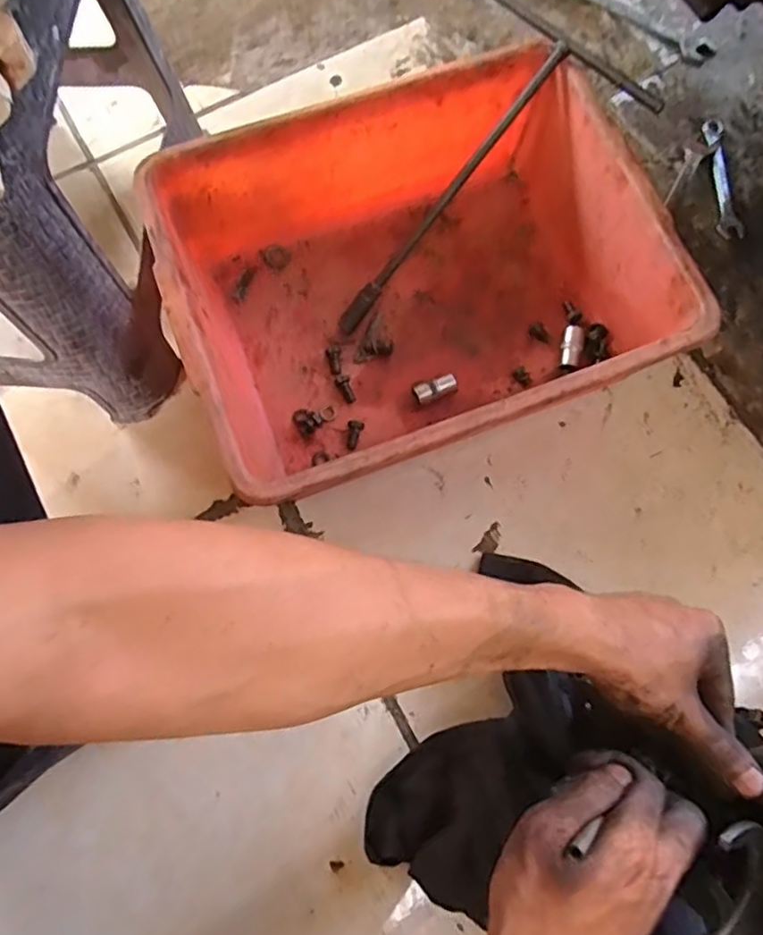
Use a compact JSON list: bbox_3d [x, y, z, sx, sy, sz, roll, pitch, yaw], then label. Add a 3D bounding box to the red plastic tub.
[{"bbox_3d":[0.030,-0.154,0.549,0.386,0.126,0.305,-22,74,-5],"label":"red plastic tub"}]

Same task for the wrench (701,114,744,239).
[{"bbox_3d":[0.336,-0.288,0.634,0.024,0.008,0.138,-1,74,1],"label":"wrench"}]

